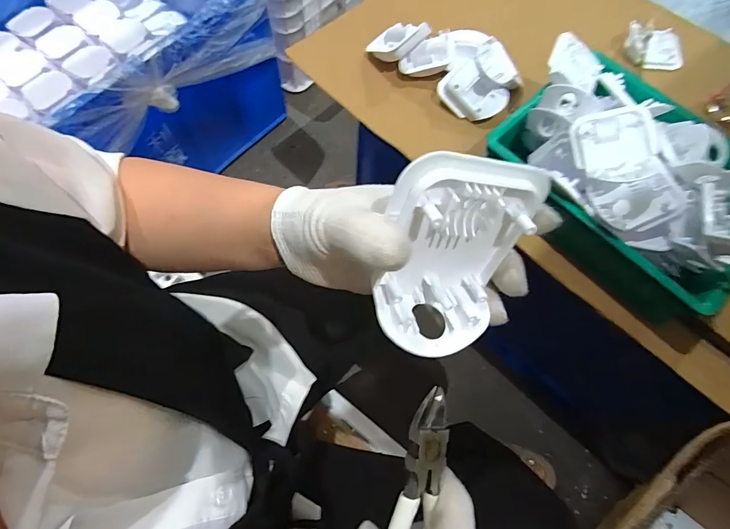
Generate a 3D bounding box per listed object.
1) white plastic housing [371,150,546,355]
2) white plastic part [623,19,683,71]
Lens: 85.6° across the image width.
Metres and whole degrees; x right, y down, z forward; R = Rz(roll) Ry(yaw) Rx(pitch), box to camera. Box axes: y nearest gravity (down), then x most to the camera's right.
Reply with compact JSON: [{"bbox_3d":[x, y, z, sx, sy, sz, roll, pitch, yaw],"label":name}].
[{"bbox_3d":[0.047,0.002,0.204,0.080,0.103,0.045,3,46,-20],"label":"white plastic housing"},{"bbox_3d":[0.502,-0.380,0.686,0.083,0.029,0.093,-4,69,-3],"label":"white plastic part"}]

